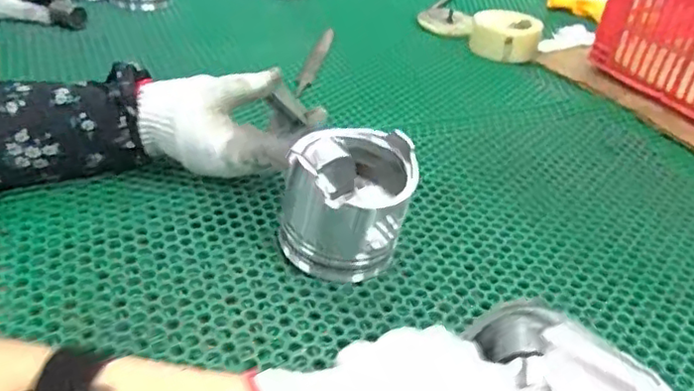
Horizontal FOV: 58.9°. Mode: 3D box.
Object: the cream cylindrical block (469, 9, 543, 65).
[{"bbox_3d":[0.224,-0.228,0.873,0.096,0.047,0.079,16,35,13],"label":"cream cylindrical block"}]

